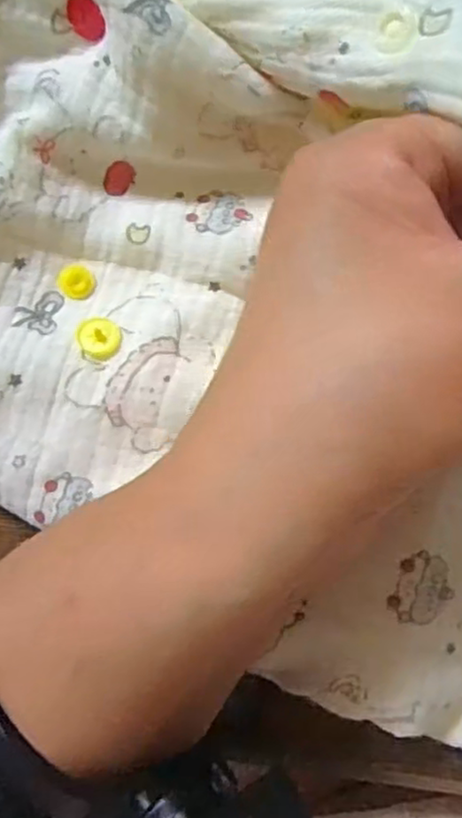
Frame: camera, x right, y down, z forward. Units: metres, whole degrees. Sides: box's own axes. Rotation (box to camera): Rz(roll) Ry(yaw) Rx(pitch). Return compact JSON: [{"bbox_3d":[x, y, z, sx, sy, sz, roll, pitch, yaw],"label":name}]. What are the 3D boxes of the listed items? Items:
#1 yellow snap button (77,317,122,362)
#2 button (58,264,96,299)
[{"bbox_3d":[-0.038,-0.021,0.195,0.013,0.004,0.013,1,76,-2],"label":"yellow snap button"},{"bbox_3d":[-0.046,-0.038,0.203,0.011,0.004,0.010,1,76,-2],"label":"button"}]

